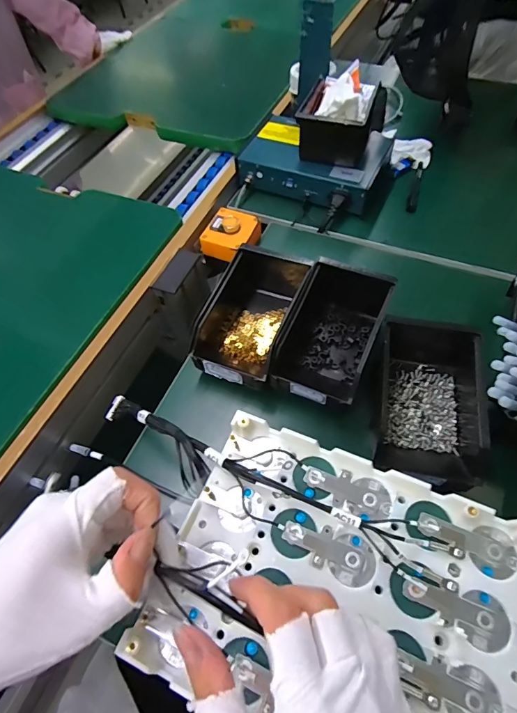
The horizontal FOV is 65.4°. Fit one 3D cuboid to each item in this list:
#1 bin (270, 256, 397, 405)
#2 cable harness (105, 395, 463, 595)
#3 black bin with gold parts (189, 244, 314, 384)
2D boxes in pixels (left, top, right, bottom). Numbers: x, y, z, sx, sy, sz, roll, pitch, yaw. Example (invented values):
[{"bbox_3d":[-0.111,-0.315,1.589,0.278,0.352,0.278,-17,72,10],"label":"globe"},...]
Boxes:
[{"bbox_3d":[0.097,-0.032,0.512,0.101,0.085,0.202,21,61,16],"label":"bin"},{"bbox_3d":[-0.003,0.094,0.310,0.293,0.034,0.052,19,61,15],"label":"cable harness"},{"bbox_3d":[-0.002,-0.062,0.534,0.111,0.079,0.209,17,60,14],"label":"black bin with gold parts"}]

